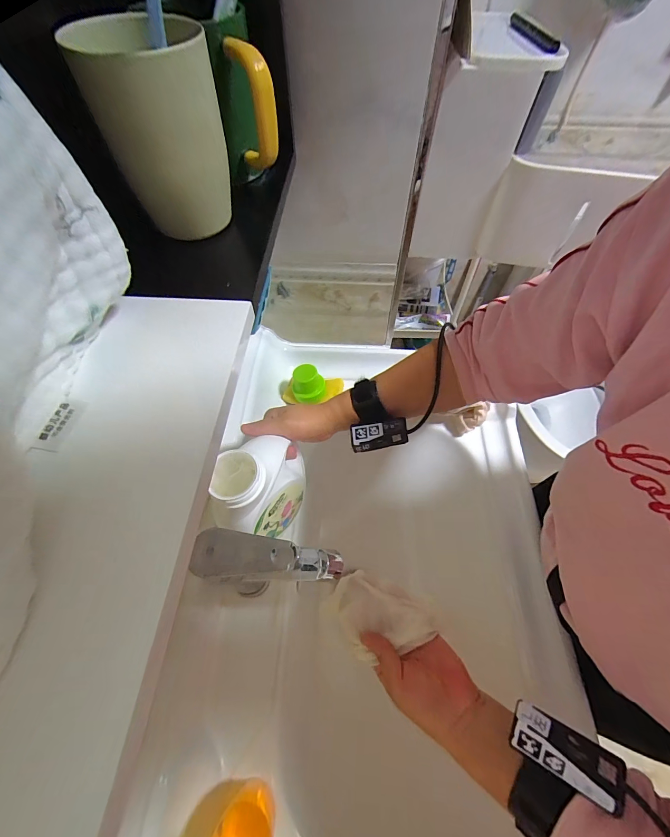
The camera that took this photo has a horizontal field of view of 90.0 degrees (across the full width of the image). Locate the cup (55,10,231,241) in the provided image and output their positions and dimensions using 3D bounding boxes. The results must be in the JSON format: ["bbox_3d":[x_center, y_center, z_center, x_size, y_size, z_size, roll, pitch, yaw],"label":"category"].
[{"bbox_3d":[-0.111,-0.186,0.226,0.072,0.104,0.073,-11,59,-7],"label":"cup"}]

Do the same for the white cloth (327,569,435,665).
[{"bbox_3d":[0.048,0.220,0.366,0.112,0.018,0.078,18,60,11],"label":"white cloth"}]

